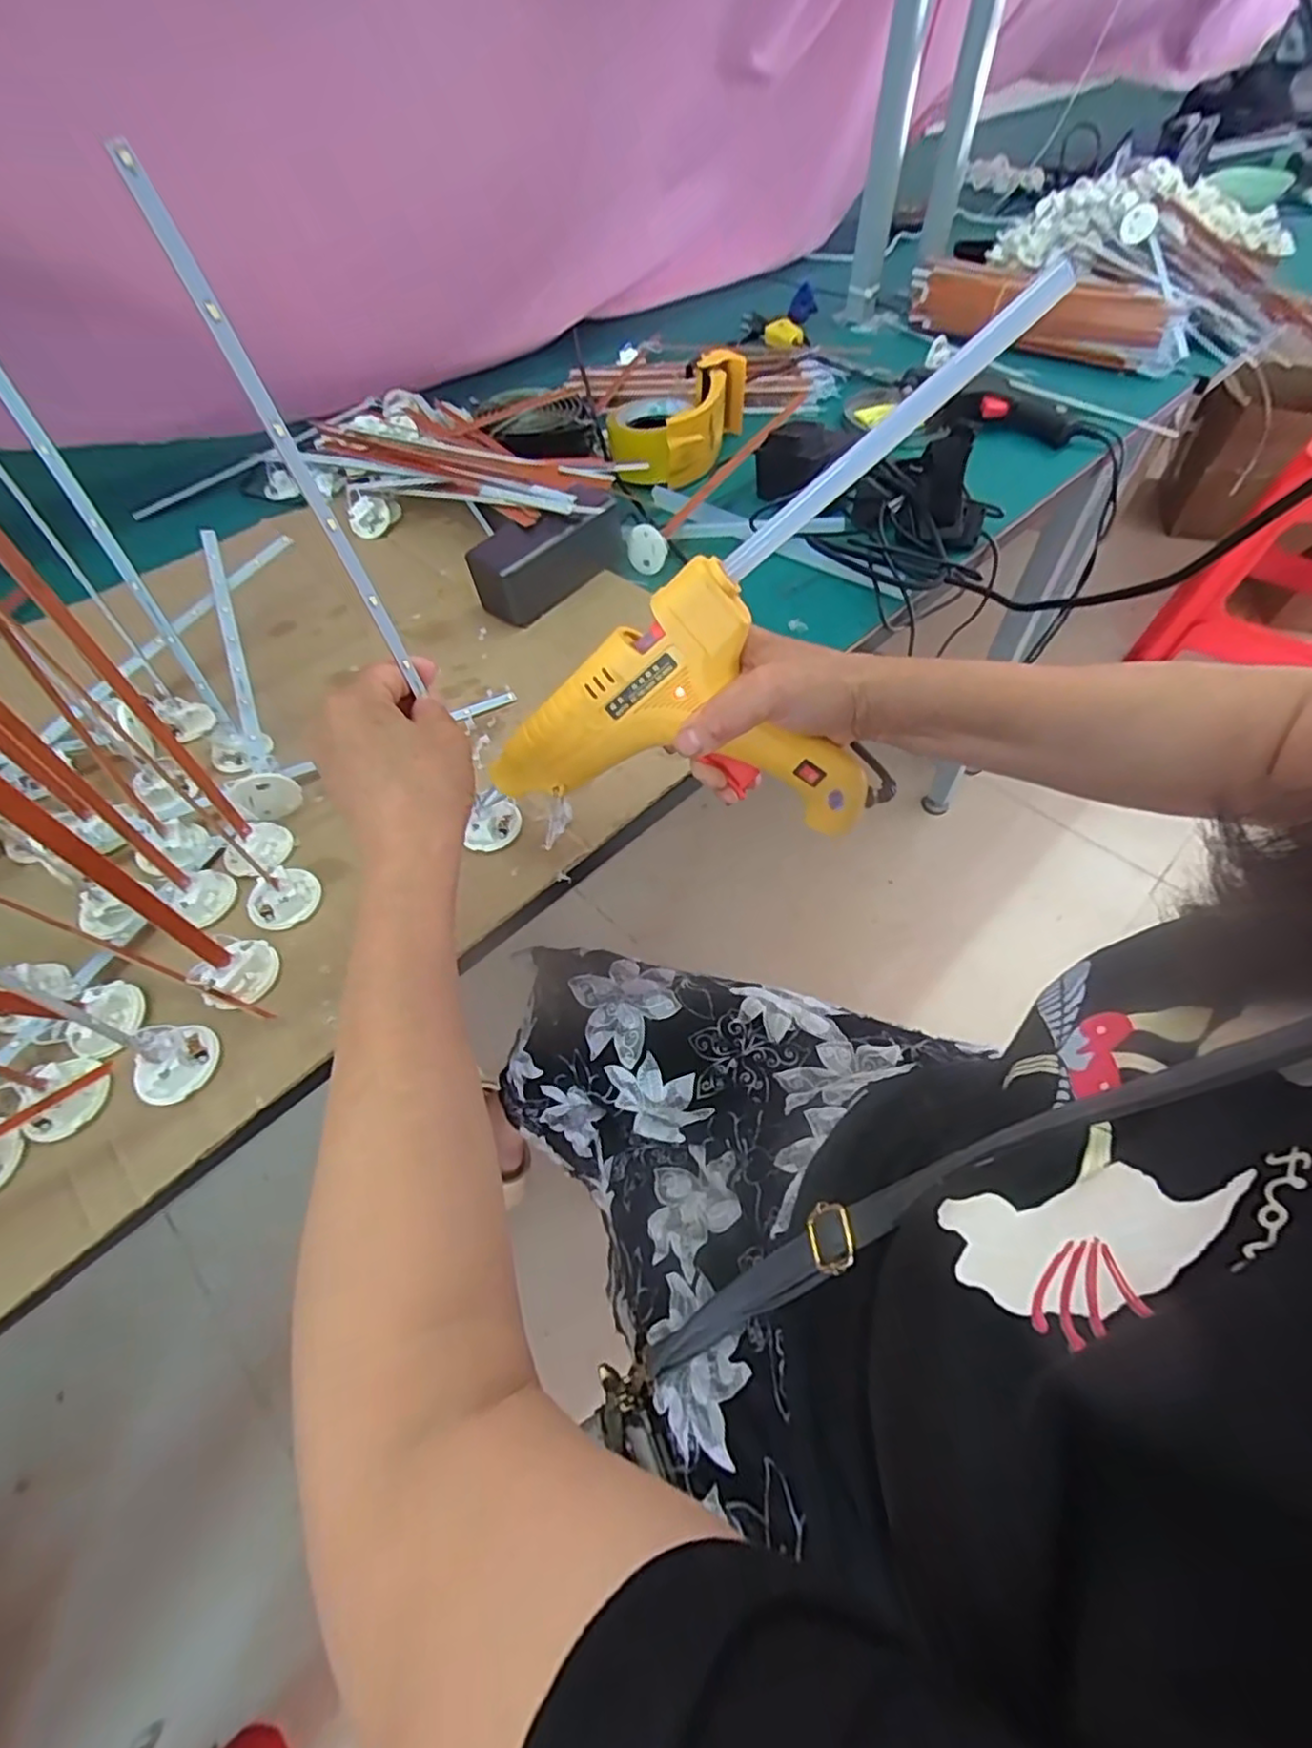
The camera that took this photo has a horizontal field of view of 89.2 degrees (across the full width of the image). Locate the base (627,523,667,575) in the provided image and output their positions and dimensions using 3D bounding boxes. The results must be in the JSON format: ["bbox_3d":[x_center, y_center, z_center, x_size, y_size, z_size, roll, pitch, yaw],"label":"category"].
[{"bbox_3d":[-0.008,-0.285,0.584,0.033,0.039,0.005,-22,23,19],"label":"base"}]

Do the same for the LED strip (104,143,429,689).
[{"bbox_3d":[-0.131,-0.146,0.254,0.011,0.183,0.007,25,63,25],"label":"LED strip"}]

